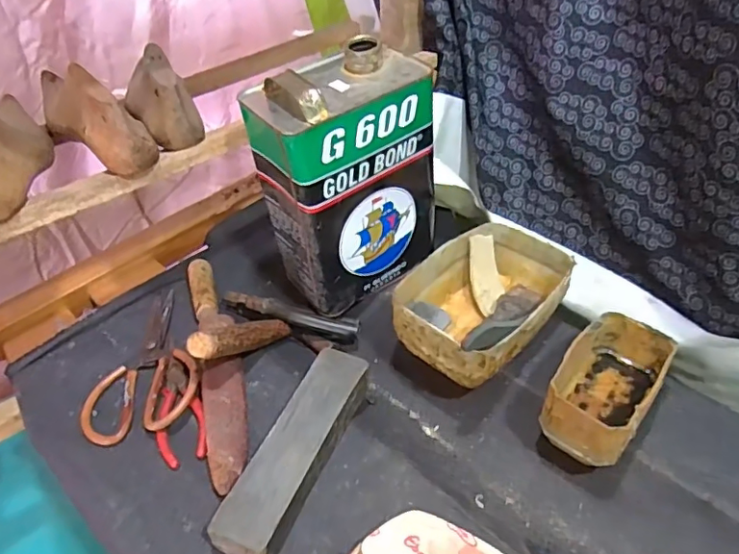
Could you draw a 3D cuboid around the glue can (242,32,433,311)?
[{"bbox_3d":[-0.021,-0.097,0.579,0.164,0.234,0.107,-29,46,-28],"label":"glue can"}]

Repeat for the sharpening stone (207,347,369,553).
[{"bbox_3d":[-0.061,0.147,0.475,0.050,0.034,0.194,15,43,20],"label":"sharpening stone"}]

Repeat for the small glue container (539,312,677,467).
[{"bbox_3d":[0.209,0.098,0.488,0.079,0.058,0.131,25,48,30],"label":"small glue container"}]

